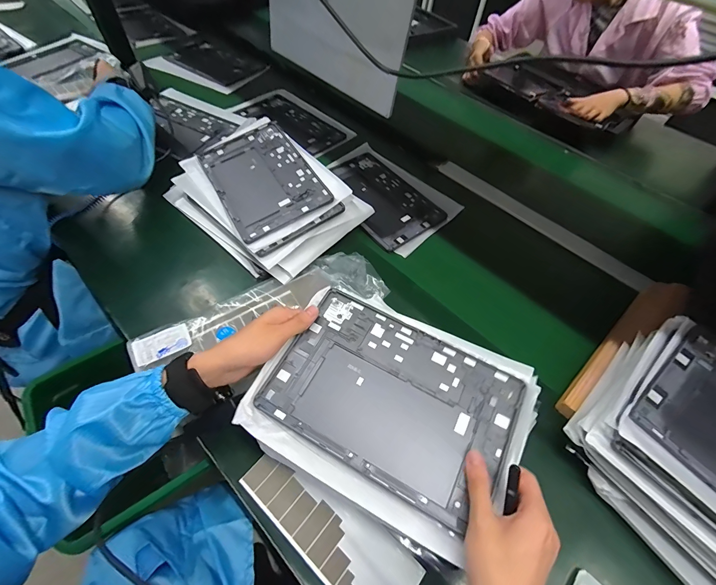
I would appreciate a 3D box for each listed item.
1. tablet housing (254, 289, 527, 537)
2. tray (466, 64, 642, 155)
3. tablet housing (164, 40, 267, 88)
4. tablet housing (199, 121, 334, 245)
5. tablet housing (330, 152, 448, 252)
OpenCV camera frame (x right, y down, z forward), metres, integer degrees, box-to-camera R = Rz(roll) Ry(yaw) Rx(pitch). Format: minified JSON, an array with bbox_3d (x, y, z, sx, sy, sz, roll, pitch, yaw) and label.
[{"bbox_3d":[0.038,0.112,0.368,0.251,0.012,0.167,26,60,13],"label":"tablet housing"},{"bbox_3d":[0.589,-0.564,0.965,0.318,0.084,0.402,-32,66,-23],"label":"tray"},{"bbox_3d":[-0.415,-0.666,0.955,0.264,0.017,0.173,29,59,12],"label":"tablet housing"},{"bbox_3d":[-0.173,-0.208,0.609,0.165,0.010,0.257,-30,65,-11],"label":"tablet housing"},{"bbox_3d":[0.045,-0.200,0.694,0.171,0.010,0.249,-32,66,-26],"label":"tablet housing"}]

